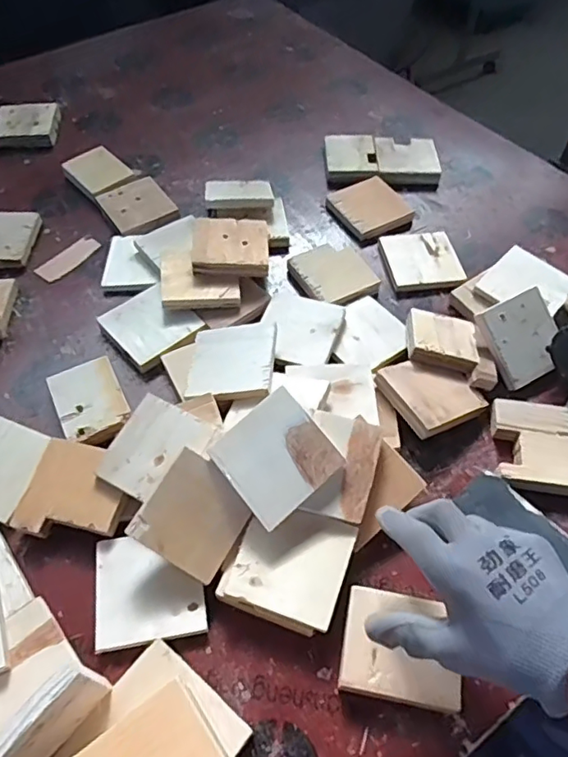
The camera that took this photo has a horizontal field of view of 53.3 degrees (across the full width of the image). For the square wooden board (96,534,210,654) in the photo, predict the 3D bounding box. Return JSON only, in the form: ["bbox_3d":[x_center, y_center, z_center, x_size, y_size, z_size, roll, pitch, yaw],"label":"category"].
[{"bbox_3d":[-0.115,0.177,0.483,0.088,0.013,0.090,-10,57,-5],"label":"square wooden board"}]

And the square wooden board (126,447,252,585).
[{"bbox_3d":[-0.075,0.117,0.482,0.082,0.007,0.084,36,71,-6],"label":"square wooden board"}]

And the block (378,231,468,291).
[{"bbox_3d":[0.176,-0.151,0.722,0.091,0.012,0.088,-8,57,-4],"label":"block"}]

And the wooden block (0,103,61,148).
[{"bbox_3d":[-0.402,-0.393,0.879,0.094,0.022,0.091,-2,57,0],"label":"wooden block"}]

